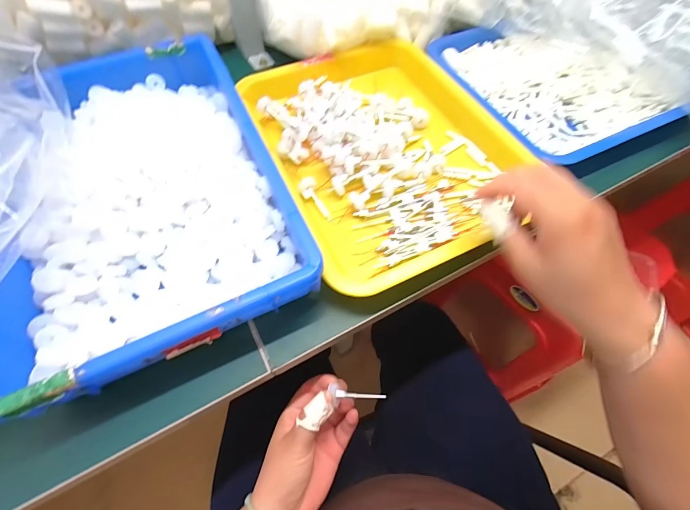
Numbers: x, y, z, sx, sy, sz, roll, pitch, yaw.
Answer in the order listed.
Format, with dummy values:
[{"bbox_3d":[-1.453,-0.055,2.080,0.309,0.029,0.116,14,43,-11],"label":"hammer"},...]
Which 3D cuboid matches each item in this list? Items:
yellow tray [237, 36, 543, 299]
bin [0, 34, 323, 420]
[{"bbox_3d":[0.045,-0.128,0.379,0.245,0.034,0.317,-23,64,-13],"label":"yellow tray"},{"bbox_3d":[-0.200,-0.072,0.323,0.233,0.047,0.358,-22,64,-13],"label":"bin"}]

